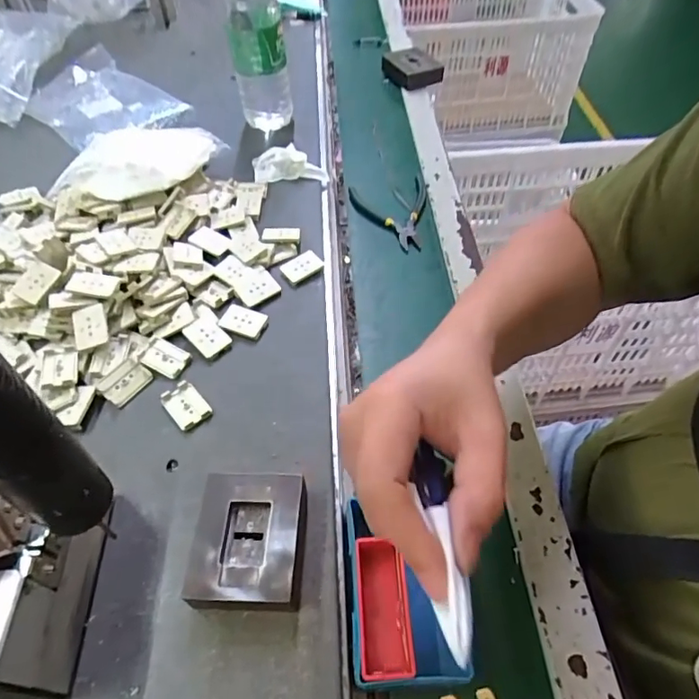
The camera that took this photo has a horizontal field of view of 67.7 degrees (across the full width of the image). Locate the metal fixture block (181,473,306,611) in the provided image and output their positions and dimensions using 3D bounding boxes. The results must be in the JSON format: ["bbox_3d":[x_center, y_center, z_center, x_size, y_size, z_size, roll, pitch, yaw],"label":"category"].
[{"bbox_3d":[-0.064,0.123,0.337,0.068,0.027,0.082,1,51,2],"label":"metal fixture block"}]

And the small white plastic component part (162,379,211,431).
[{"bbox_3d":[-0.131,0.044,0.419,0.028,0.006,0.040,-33,57,-23],"label":"small white plastic component part"}]

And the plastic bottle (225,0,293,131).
[{"bbox_3d":[-0.108,-0.368,0.600,0.062,0.227,0.060,-7,51,-5],"label":"plastic bottle"}]

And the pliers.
[{"bbox_3d":[0.042,-0.165,0.618,0.094,0.013,0.128,5,51,6],"label":"pliers"}]

